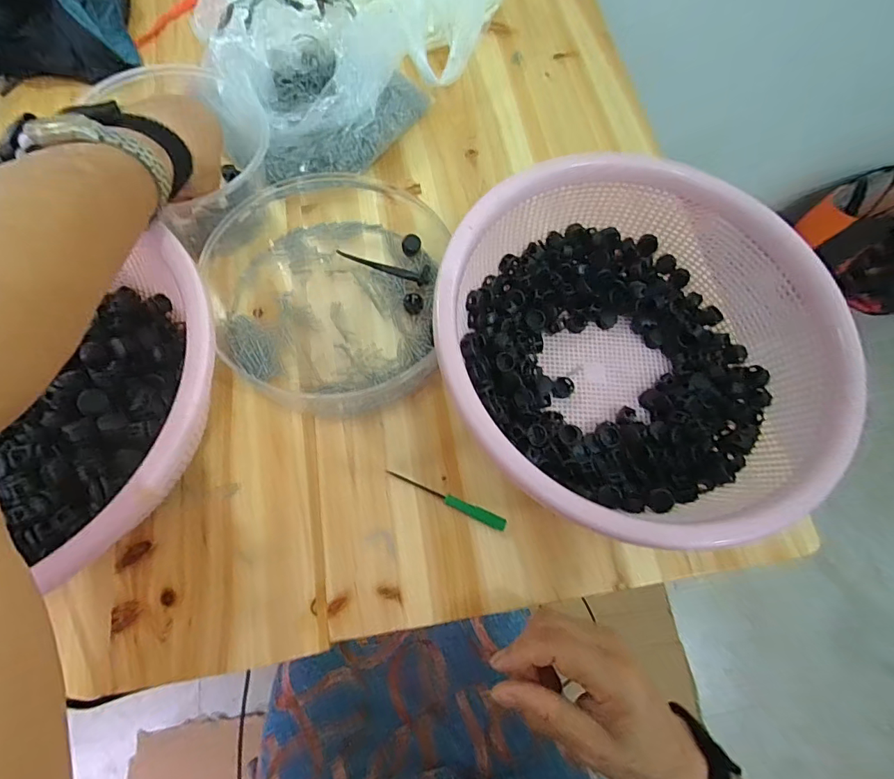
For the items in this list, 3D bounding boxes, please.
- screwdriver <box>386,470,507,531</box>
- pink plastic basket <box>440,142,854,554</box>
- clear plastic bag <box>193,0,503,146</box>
[{"bbox_3d":[-0.001,0.084,0.340,0.096,0.006,0.010,23,69,4],"label":"screwdriver"},{"bbox_3d":[0.128,-0.028,0.336,0.269,0.103,0.264,4,69,-4],"label":"pink plastic basket"},{"bbox_3d":[-0.076,-0.371,0.464,0.179,0.092,0.327,35,71,8],"label":"clear plastic bag"}]

